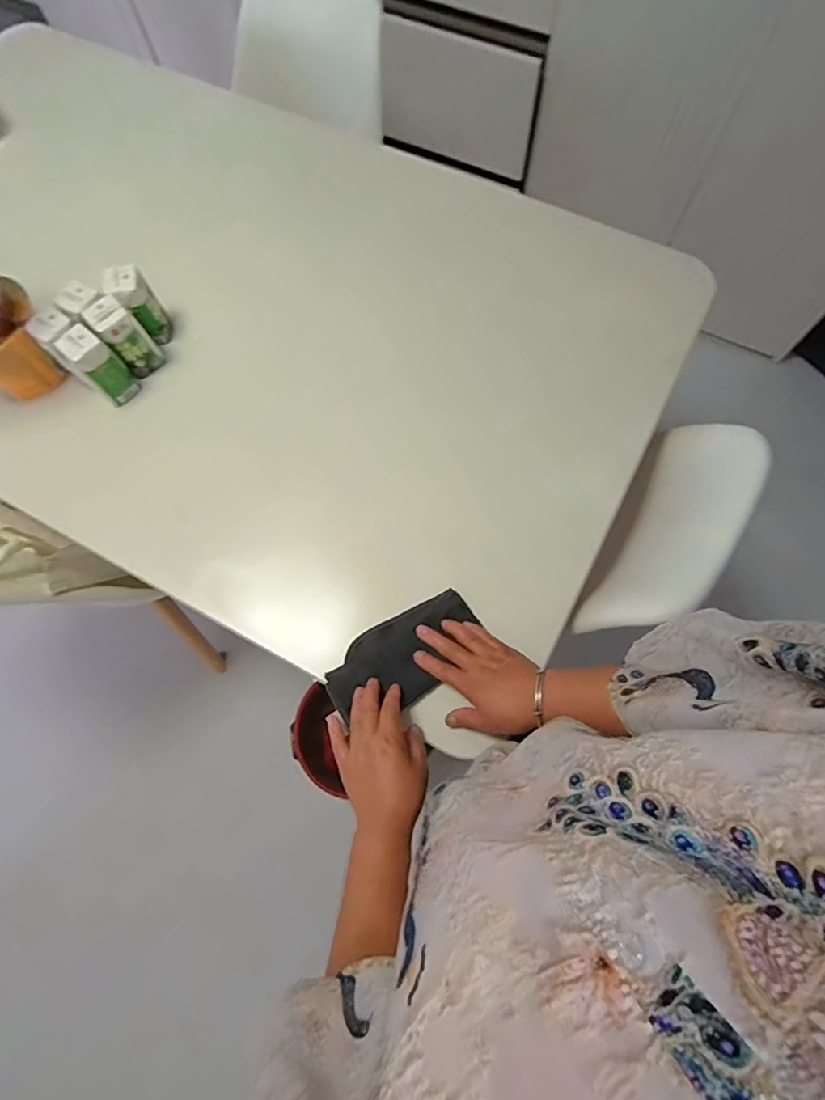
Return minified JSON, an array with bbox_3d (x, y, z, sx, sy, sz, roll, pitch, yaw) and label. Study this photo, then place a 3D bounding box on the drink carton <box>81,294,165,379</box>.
[{"bbox_3d":[-0.385,-0.286,0.724,0.055,0.096,0.047,-43,78,-12],"label":"drink carton"}]

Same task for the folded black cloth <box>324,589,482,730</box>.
[{"bbox_3d":[-0.009,0.124,0.625,0.187,0.022,0.096,-36,76,-9],"label":"folded black cloth"}]

